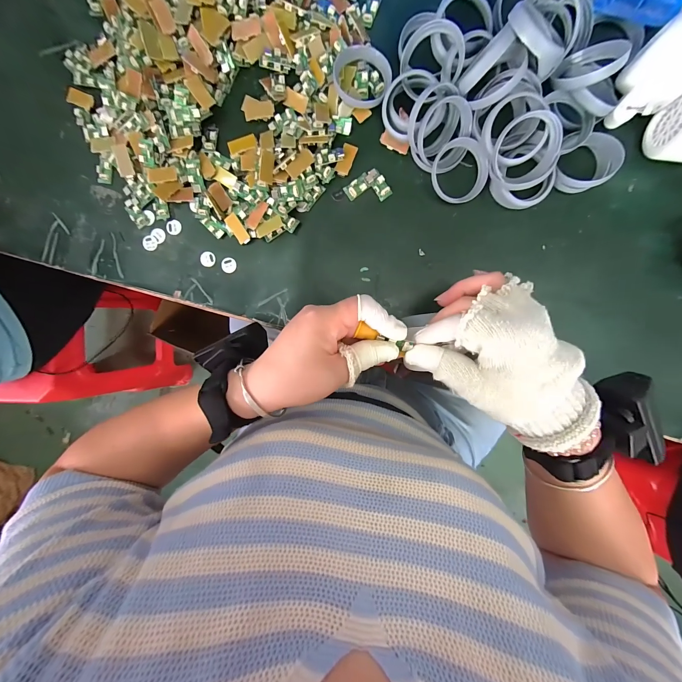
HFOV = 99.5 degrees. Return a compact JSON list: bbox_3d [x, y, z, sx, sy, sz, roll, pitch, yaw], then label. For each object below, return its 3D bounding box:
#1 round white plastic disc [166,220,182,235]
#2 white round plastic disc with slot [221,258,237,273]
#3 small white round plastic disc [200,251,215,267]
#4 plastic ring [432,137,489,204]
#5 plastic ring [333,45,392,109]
[{"bbox_3d":[-0.191,-0.129,0.329,0.017,0.004,0.017,0,95,2],"label":"round white plastic disc"},{"bbox_3d":[-0.129,-0.087,0.329,0.016,0.004,0.017,0,95,2],"label":"white round plastic disc with slot"},{"bbox_3d":[-0.153,-0.094,0.331,0.017,0.004,0.017,0,95,2],"label":"small white round plastic disc"},{"bbox_3d":[0.126,-0.179,0.305,0.058,0.008,0.060,-1,112,-3],"label":"plastic ring"},{"bbox_3d":[0.022,-0.271,0.295,0.057,0.013,0.059,0,95,2],"label":"plastic ring"}]

